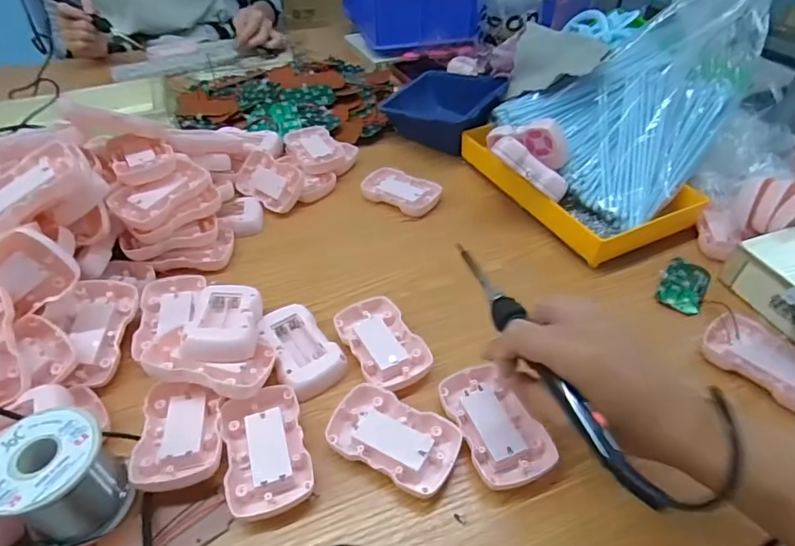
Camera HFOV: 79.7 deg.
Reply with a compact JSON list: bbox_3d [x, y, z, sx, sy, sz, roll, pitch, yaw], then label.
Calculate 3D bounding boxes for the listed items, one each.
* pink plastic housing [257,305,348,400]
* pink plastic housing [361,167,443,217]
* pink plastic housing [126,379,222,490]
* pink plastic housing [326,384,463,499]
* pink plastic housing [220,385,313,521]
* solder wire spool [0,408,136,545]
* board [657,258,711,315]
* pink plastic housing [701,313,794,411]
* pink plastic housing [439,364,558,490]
[{"bbox_3d":[-0.080,0.062,0.391,0.050,0.016,0.087,-26,50,-24],"label":"pink plastic housing"},{"bbox_3d":[0.004,-0.095,0.553,0.091,0.014,0.055,22,49,21],"label":"pink plastic housing"},{"bbox_3d":[-0.149,0.110,0.331,0.053,0.019,0.081,-9,45,-9],"label":"pink plastic housing"},{"bbox_3d":[-0.003,0.115,0.331,0.088,0.015,0.054,20,48,19],"label":"pink plastic housing"},{"bbox_3d":[-0.089,0.121,0.326,0.052,0.016,0.085,-14,46,-13],"label":"pink plastic housing"},{"bbox_3d":[-0.203,0.122,0.289,0.058,0.056,0.061,-34,54,-30],"label":"solder wire spool"},{"bbox_3d":[0.272,0.010,0.451,0.039,0.006,0.079,27,51,25],"label":"board"},{"bbox_3d":[0.294,0.068,0.376,0.060,0.012,0.089,-31,53,-28],"label":"pink plastic housing"},{"bbox_3d":[0.069,0.106,0.340,0.053,0.013,0.086,-15,47,-15],"label":"pink plastic housing"}]

